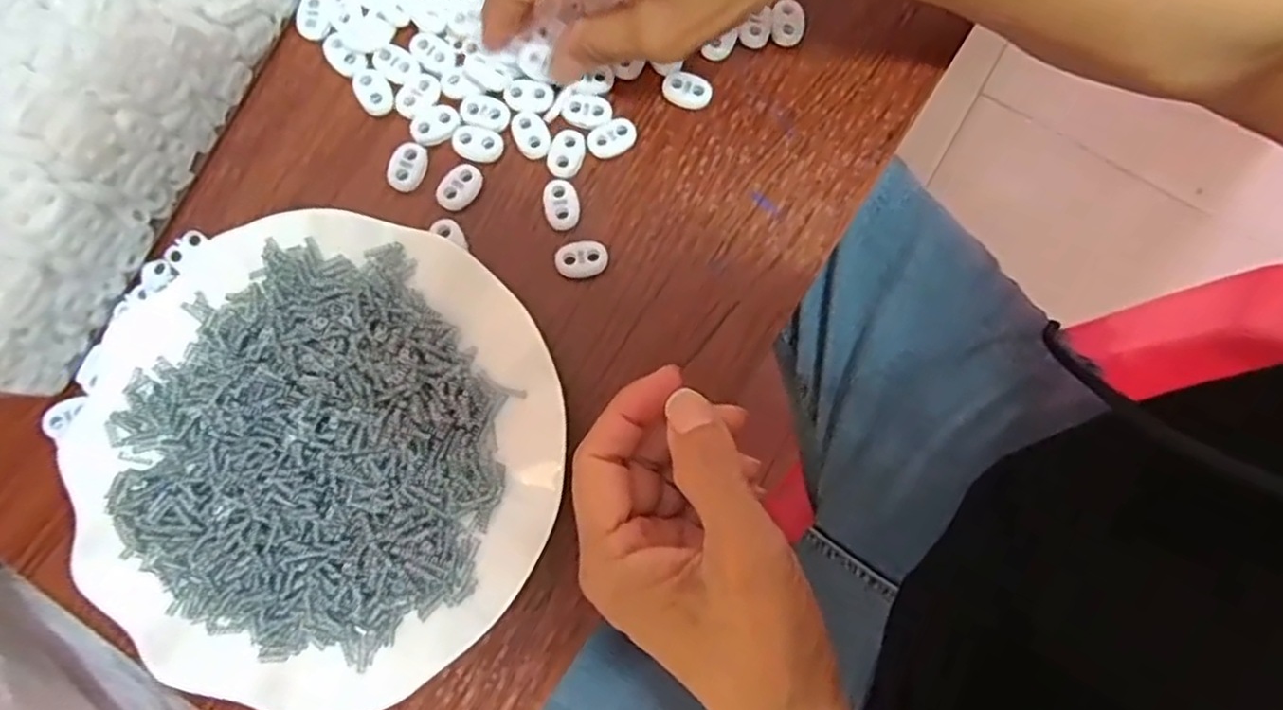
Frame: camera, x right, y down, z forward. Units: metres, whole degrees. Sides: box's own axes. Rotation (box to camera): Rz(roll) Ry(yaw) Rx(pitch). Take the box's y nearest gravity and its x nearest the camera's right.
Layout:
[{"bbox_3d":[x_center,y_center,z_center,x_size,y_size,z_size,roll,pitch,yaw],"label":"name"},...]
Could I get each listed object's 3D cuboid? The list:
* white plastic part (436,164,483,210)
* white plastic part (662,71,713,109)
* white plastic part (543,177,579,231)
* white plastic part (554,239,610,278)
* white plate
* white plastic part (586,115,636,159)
[{"bbox_3d":[-0.081,-0.075,0.319,0.015,0.004,0.022,31,80,4],"label":"white plastic part"},{"bbox_3d":[0.021,-0.121,0.330,0.023,0.008,0.014,16,80,2],"label":"white plastic part"},{"bbox_3d":[-0.036,-0.067,0.319,0.015,0.006,0.023,-6,80,-2],"label":"white plastic part"},{"bbox_3d":[-0.026,-0.043,0.315,0.024,0.005,0.017,-9,80,-3],"label":"white plastic part"},{"bbox_3d":[-0.128,0.037,0.289,0.188,0.024,0.177,0,80,-1],"label":"white plate"},{"bbox_3d":[-0.013,-0.098,0.324,0.023,0.004,0.015,-33,82,-7],"label":"white plastic part"}]

